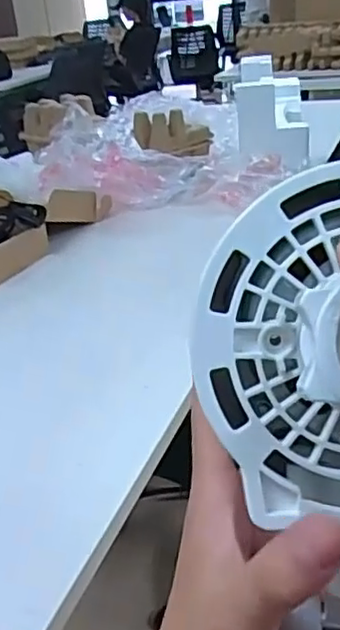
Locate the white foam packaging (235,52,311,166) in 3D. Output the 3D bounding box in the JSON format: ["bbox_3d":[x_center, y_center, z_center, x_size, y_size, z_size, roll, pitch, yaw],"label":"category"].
[{"bbox_3d":[0.296,-0.605,1.876,0.174,0.203,0.620,-2,27,9],"label":"white foam packaging"}]

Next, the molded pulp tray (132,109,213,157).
[{"bbox_3d":[0.009,-0.473,1.677,0.240,0.107,0.061,3,20,-29],"label":"molded pulp tray"}]

